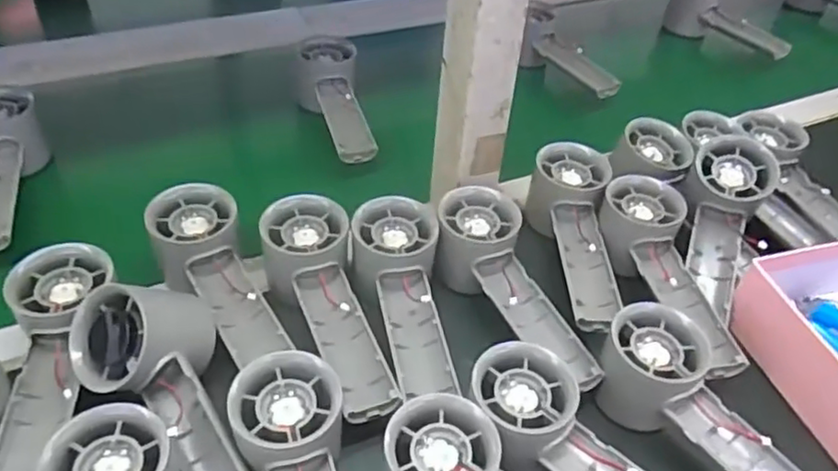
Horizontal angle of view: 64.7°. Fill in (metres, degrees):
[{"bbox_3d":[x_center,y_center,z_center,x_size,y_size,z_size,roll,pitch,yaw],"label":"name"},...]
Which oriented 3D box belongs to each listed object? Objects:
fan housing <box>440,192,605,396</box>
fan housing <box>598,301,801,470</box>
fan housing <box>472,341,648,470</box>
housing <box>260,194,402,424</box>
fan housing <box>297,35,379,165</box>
[{"bbox_3d":[0.057,0.034,0.440,0.059,0.051,0.154,-12,47,-18],"label":"fan housing"},{"bbox_3d":[0.173,0.112,0.380,0.056,0.061,0.156,-30,54,-32],"label":"fan housing"},{"bbox_3d":[0.091,0.123,0.350,0.156,0.036,0.053,40,52,15],"label":"fan housing"},{"bbox_3d":[-0.055,0.048,0.424,0.054,0.041,0.153,-16,61,-21],"label":"housing"},{"bbox_3d":[-0.078,-0.121,0.604,0.056,0.054,0.147,-5,45,-12],"label":"fan housing"}]

